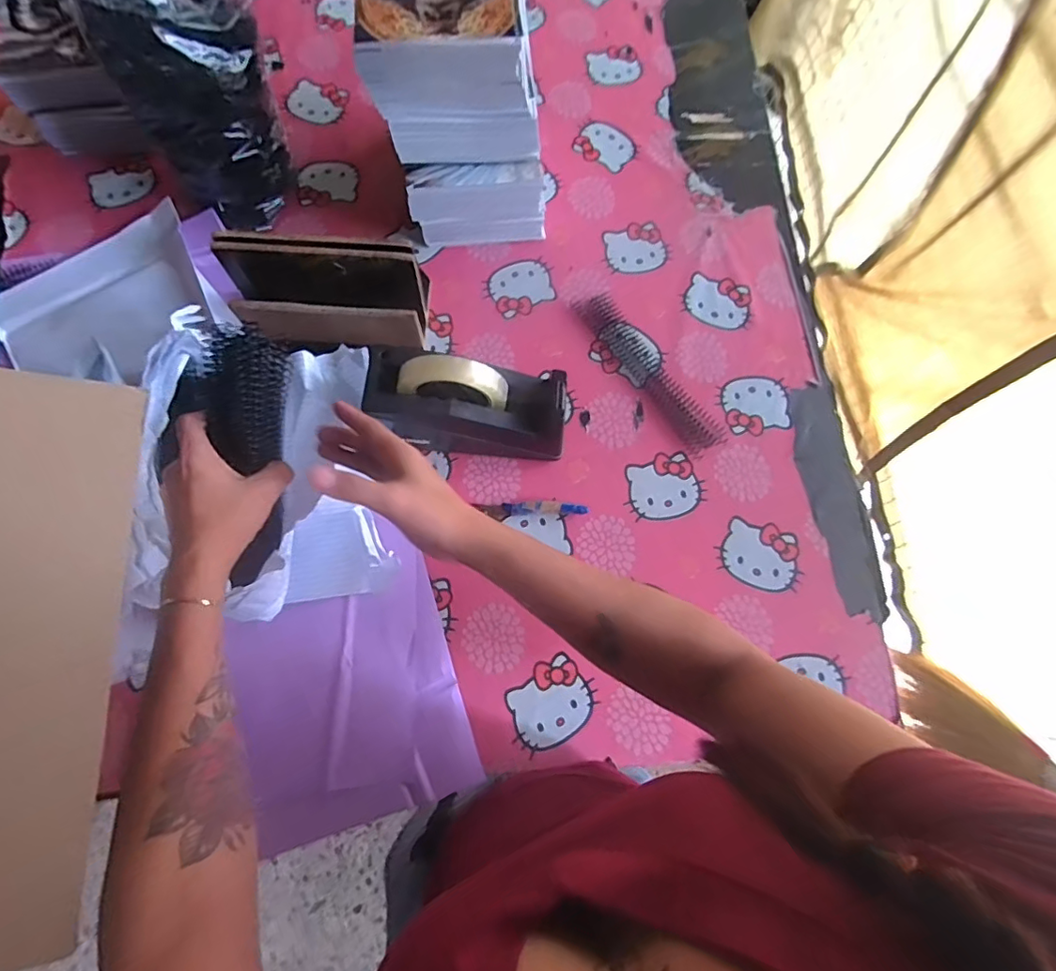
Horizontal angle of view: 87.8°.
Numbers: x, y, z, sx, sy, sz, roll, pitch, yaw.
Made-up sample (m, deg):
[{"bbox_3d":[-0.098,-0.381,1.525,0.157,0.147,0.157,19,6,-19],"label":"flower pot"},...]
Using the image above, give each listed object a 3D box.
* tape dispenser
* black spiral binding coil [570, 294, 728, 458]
[{"bbox_3d":[-0.059,-0.087,0.566,0.197,0.130,0.070,7,73,1],"label":"tape dispenser"},{"bbox_3d":[0.142,-0.139,0.651,0.045,0.021,0.239,-32,76,-11],"label":"black spiral binding coil"}]

